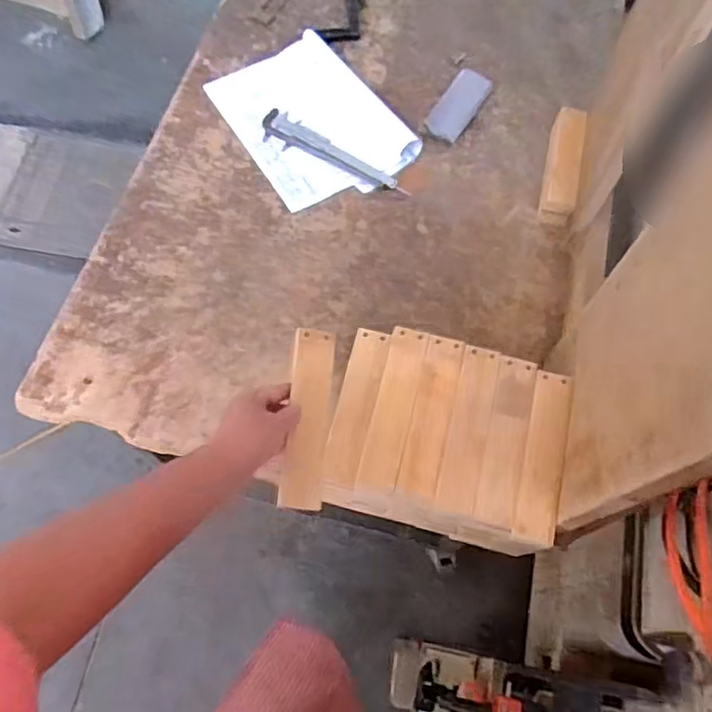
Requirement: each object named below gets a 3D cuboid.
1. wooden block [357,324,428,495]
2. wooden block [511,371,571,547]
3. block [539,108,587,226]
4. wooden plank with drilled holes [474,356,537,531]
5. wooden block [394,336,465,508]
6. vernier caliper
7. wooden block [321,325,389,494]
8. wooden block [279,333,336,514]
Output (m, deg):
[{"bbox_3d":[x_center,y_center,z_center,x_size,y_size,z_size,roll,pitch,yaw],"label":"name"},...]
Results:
[{"bbox_3d":[0.041,0.054,0.665,0.043,0.017,0.183,13,66,5],"label":"wooden block"},{"bbox_3d":[0.198,0.102,0.645,0.042,0.007,0.182,13,66,5],"label":"wooden block"},{"bbox_3d":[0.310,-0.289,0.919,0.044,0.047,0.185,10,80,4],"label":"block"},{"bbox_3d":[0.160,0.087,0.652,0.040,0.007,0.183,14,67,5],"label":"wooden plank with drilled holes"},{"bbox_3d":[0.082,0.064,0.662,0.042,0.015,0.185,13,66,5],"label":"wooden block"},{"bbox_3d":[-0.036,-0.322,0.984,0.267,0.011,0.058,29,69,12],"label":"vernier caliper"},{"bbox_3d":[-0.001,0.057,0.699,0.040,0.016,0.188,12,66,5],"label":"wooden block"},{"bbox_3d":[-0.047,0.059,0.615,0.042,0.017,0.183,3,69,1],"label":"wooden block"}]

